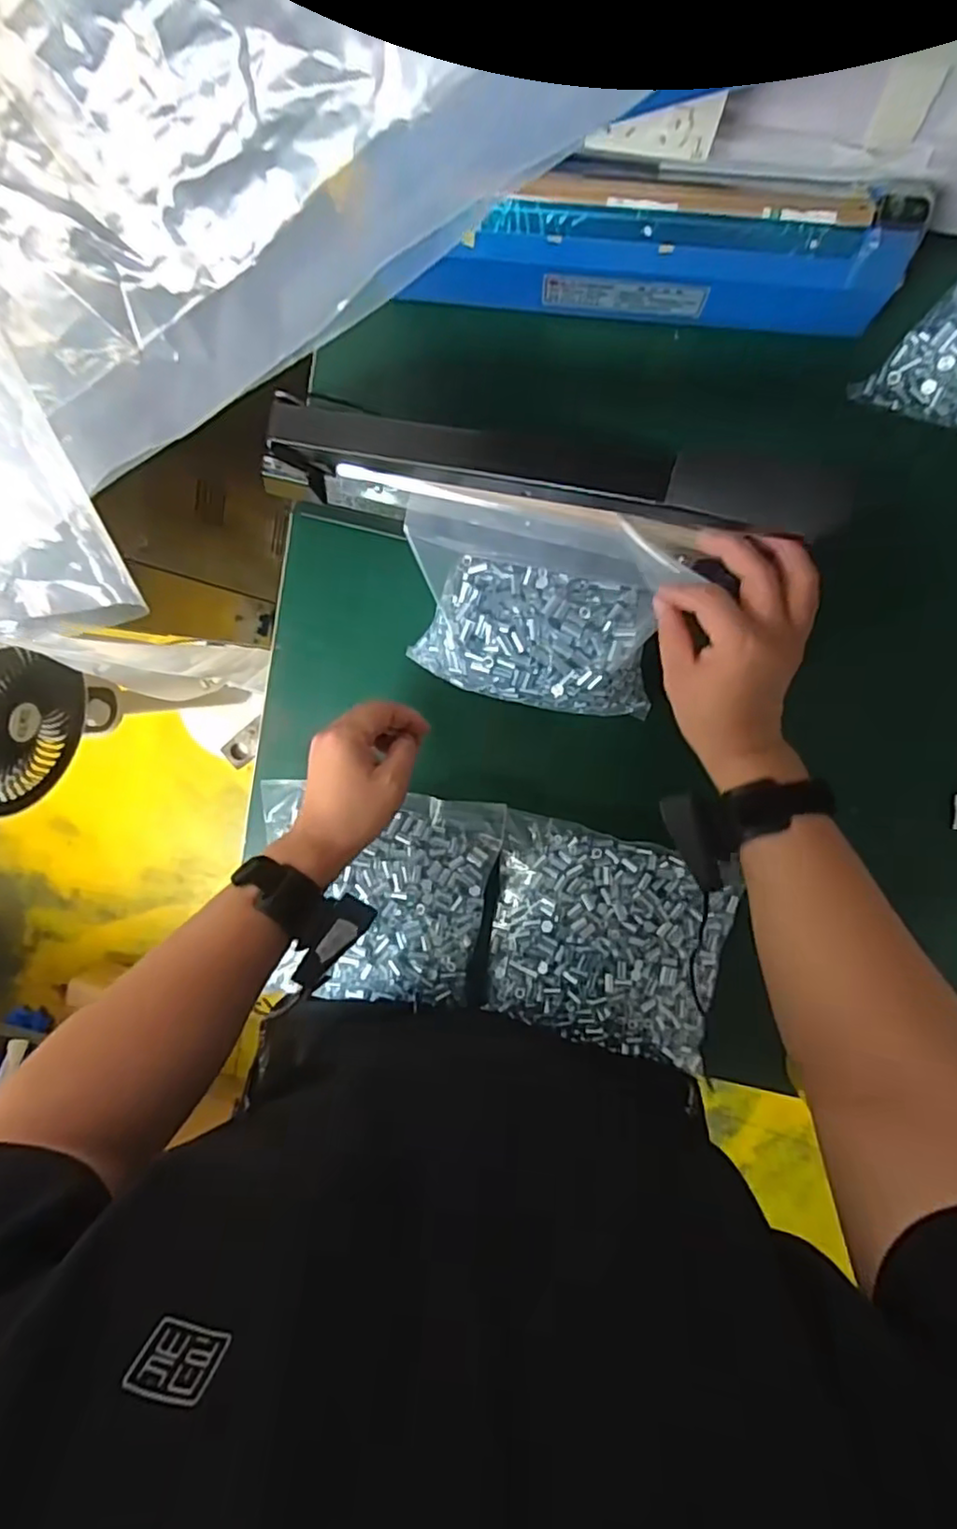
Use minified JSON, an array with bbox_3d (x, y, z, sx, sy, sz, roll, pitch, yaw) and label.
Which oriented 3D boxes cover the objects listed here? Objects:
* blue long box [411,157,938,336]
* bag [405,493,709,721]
[{"bbox_3d":[0.132,-0.380,0.494,0.355,0.091,0.060,4,98,4],"label":"blue long box"},{"bbox_3d":[0.047,-0.123,0.530,0.208,0.082,0.147,9,98,3],"label":"bag"}]

